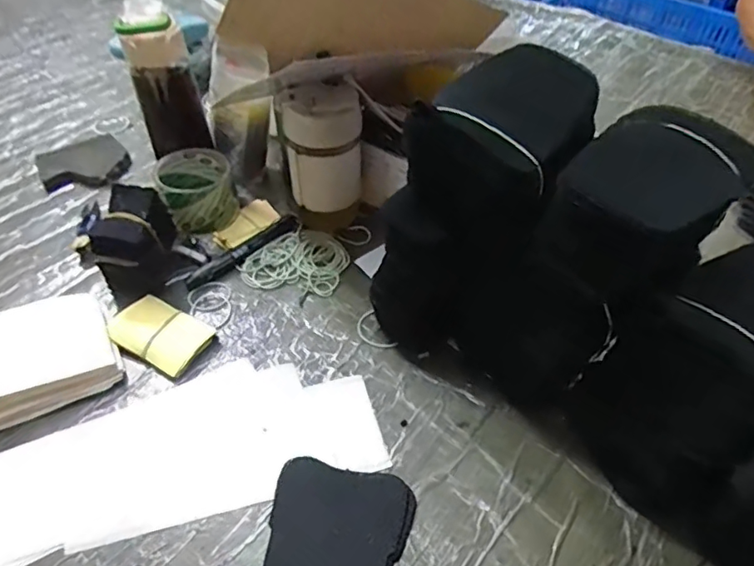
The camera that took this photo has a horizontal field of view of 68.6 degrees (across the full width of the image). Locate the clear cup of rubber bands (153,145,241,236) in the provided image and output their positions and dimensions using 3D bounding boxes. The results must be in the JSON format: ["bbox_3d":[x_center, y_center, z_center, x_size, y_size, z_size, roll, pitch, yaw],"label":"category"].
[{"bbox_3d":[-0.205,-0.103,0.640,0.078,0.071,0.083,0,48,0],"label":"clear cup of rubber bands"}]

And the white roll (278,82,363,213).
[{"bbox_3d":[-0.058,-0.145,0.626,0.083,0.152,0.076,-4,49,-4],"label":"white roll"}]

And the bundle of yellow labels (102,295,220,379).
[{"bbox_3d":[-0.214,0.050,0.546,0.091,0.024,0.057,21,51,17],"label":"bundle of yellow labels"}]

